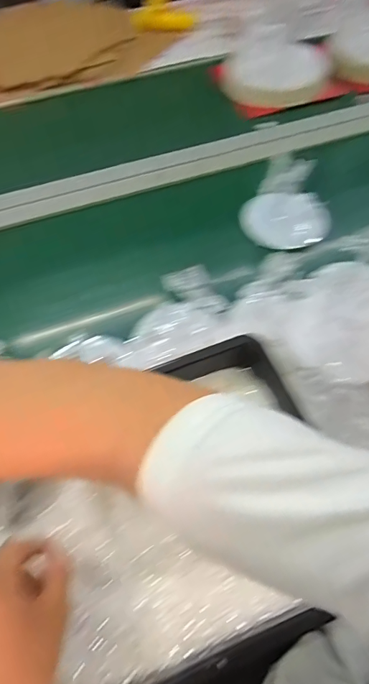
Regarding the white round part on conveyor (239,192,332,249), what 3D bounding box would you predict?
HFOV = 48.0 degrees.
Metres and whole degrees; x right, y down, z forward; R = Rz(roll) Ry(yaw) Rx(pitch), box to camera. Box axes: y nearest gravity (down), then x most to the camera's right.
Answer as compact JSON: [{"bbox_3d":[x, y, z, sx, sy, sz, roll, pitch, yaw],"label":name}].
[{"bbox_3d":[0.166,-0.206,0.696,0.144,0.088,0.055,11,32,25],"label":"white round part on conveyor"}]

